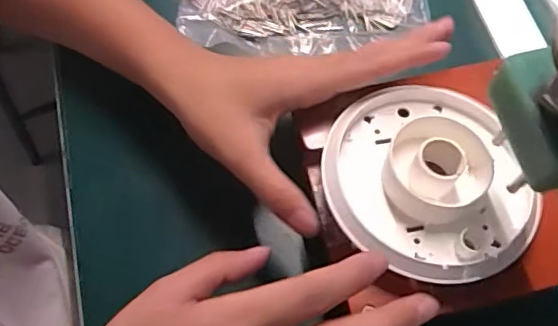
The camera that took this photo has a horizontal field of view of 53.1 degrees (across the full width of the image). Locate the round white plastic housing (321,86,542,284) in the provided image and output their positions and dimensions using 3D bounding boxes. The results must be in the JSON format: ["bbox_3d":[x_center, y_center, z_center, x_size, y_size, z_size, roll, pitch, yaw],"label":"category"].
[{"bbox_3d":[0.083,0.006,0.320,0.109,0.024,0.121,-13,65,-7],"label":"round white plastic housing"}]

